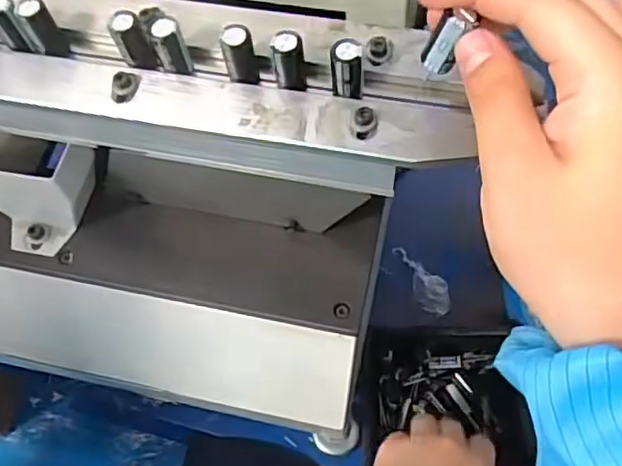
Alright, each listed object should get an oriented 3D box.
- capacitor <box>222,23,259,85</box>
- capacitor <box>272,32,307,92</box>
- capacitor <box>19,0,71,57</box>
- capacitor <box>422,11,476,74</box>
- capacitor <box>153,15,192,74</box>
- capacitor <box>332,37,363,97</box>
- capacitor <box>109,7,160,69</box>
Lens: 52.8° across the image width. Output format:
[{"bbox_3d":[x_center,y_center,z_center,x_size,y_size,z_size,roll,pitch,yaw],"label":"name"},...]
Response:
[{"bbox_3d":[-0.029,-0.073,0.258,0.011,0.026,0.011,-6,65,-1],"label":"capacitor"},{"bbox_3d":[-0.008,-0.068,0.253,0.012,0.027,0.011,-3,65,0],"label":"capacitor"},{"bbox_3d":[-0.115,-0.088,0.270,0.011,0.026,0.011,-34,68,-14],"label":"capacitor"},{"bbox_3d":[0.047,-0.066,0.220,0.010,0.025,0.008,-4,64,-14],"label":"capacitor"},{"bbox_3d":[-0.058,-0.077,0.259,0.011,0.025,0.009,-23,66,-9],"label":"capacitor"},{"bbox_3d":[0.015,-0.064,0.248,0.013,0.027,0.010,6,65,4],"label":"capacitor"},{"bbox_3d":[-0.074,-0.080,0.263,0.012,0.028,0.010,-22,66,-8],"label":"capacitor"}]

